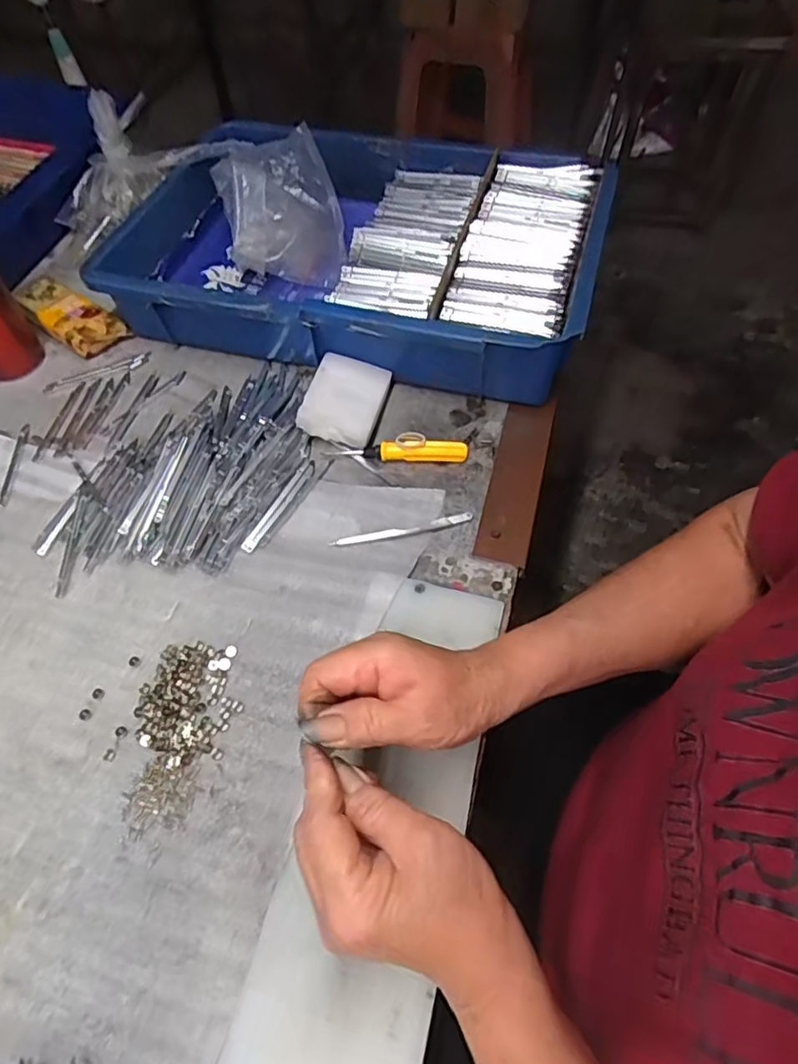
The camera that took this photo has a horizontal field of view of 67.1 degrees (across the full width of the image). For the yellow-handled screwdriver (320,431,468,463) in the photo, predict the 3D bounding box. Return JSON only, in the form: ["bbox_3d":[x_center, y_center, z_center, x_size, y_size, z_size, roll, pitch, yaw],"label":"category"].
[{"bbox_3d":[-0.001,-0.069,0.491,0.112,0.017,0.019,3,57,3],"label":"yellow-handled screwdriver"}]

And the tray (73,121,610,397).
[{"bbox_3d":[-0.043,-0.268,0.586,0.438,0.101,0.271,12,58,9],"label":"tray"}]

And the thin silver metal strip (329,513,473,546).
[{"bbox_3d":[0.003,-0.002,0.455,0.108,0.004,0.011,-9,57,-6],"label":"thin silver metal strip"}]

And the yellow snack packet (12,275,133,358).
[{"bbox_3d":[-0.318,-0.210,0.587,0.104,0.037,0.057,39,66,23],"label":"yellow snack packet"}]

